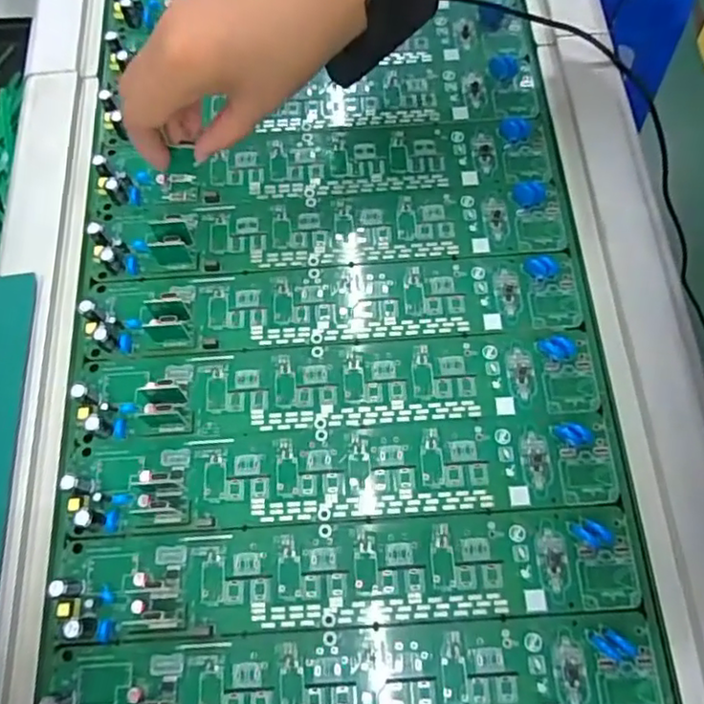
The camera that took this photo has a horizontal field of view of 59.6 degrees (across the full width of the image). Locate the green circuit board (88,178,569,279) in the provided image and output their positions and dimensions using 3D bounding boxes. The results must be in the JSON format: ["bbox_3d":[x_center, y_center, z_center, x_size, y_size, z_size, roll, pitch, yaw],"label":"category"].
[{"bbox_3d":[-0.015,-0.075,0.375,0.279,0.017,0.051,-4,69,3],"label":"green circuit board"}]

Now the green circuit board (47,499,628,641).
[{"bbox_3d":[-0.002,0.108,0.302,0.277,0.012,0.049,-5,69,3],"label":"green circuit board"}]

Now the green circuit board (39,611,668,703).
[{"bbox_3d":[0.001,0.157,0.289,0.281,0.016,0.050,-5,69,3],"label":"green circuit board"}]

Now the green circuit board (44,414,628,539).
[{"bbox_3d":[-0.004,0.064,0.323,0.277,0.015,0.047,-2,70,-2],"label":"green circuit board"}]

